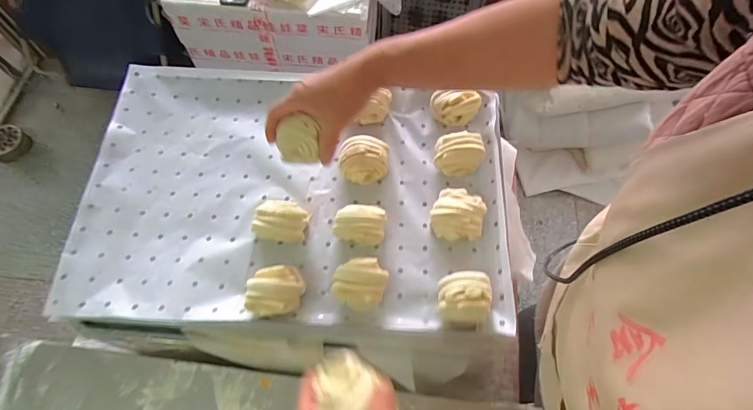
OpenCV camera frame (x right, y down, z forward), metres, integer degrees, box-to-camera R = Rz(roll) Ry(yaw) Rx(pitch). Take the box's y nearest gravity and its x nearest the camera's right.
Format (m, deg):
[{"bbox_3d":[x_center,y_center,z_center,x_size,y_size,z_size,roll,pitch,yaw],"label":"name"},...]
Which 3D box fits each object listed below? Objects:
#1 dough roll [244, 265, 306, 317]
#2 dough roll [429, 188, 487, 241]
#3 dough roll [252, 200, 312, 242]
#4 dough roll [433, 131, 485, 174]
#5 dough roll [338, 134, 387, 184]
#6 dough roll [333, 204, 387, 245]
[{"bbox_3d":[-0.128,0.107,0.508,0.070,0.046,0.059,-13,65,-5],"label":"dough roll"},{"bbox_3d":[0.112,0.011,0.555,0.074,0.041,0.069,0,64,0],"label":"dough roll"},{"bbox_3d":[-0.129,0.020,0.553,0.068,0.049,0.049,-1,64,0],"label":"dough roll"},{"bbox_3d":[0.119,-0.077,0.585,0.071,0.046,0.052,-7,65,-3],"label":"dough roll"},{"bbox_3d":[-0.019,-0.065,0.590,0.069,0.050,0.056,1,64,1],"label":"dough roll"},{"bbox_3d":[-0.021,0.024,0.548,0.069,0.043,0.056,8,65,4],"label":"dough roll"}]

